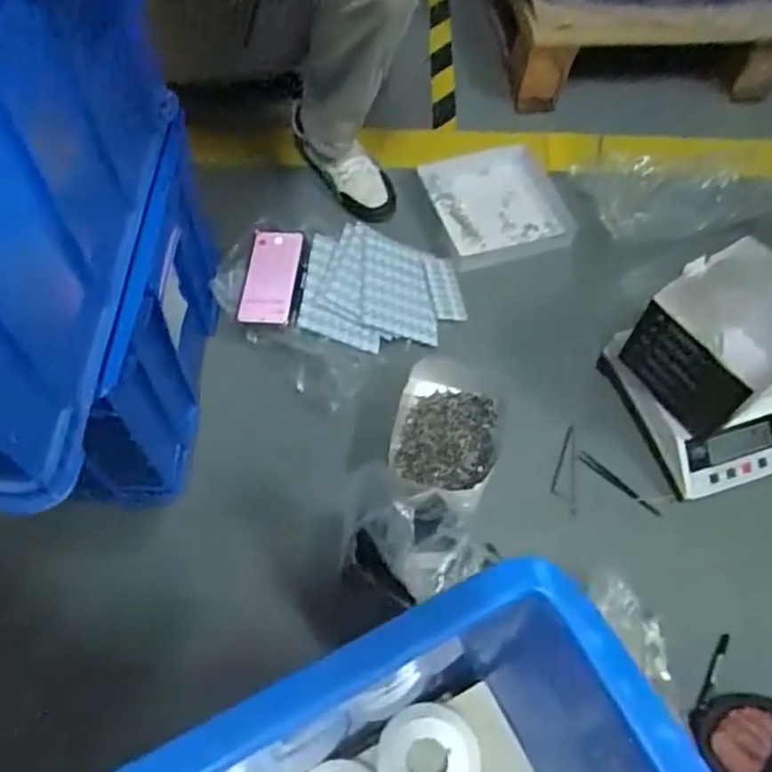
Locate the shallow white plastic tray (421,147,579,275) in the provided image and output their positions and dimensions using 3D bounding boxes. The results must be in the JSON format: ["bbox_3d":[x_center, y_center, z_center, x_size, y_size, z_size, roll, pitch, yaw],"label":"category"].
[{"bbox_3d":[0.181,-0.298,1.120,0.226,0.029,0.222,-15,61,-10],"label":"shallow white plastic tray"}]

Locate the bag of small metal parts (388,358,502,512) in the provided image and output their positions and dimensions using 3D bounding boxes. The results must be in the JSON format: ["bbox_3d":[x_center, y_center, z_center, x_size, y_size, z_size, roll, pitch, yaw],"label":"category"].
[{"bbox_3d":[0.081,0.060,0.890,0.141,0.049,0.217,13,60,5],"label":"bag of small metal parts"}]

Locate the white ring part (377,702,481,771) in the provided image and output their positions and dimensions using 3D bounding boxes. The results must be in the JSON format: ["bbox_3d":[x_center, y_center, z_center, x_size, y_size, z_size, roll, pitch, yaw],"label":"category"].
[{"bbox_3d":[0.024,0.210,0.380,0.054,0.015,0.055,-5,60,-5],"label":"white ring part"}]

